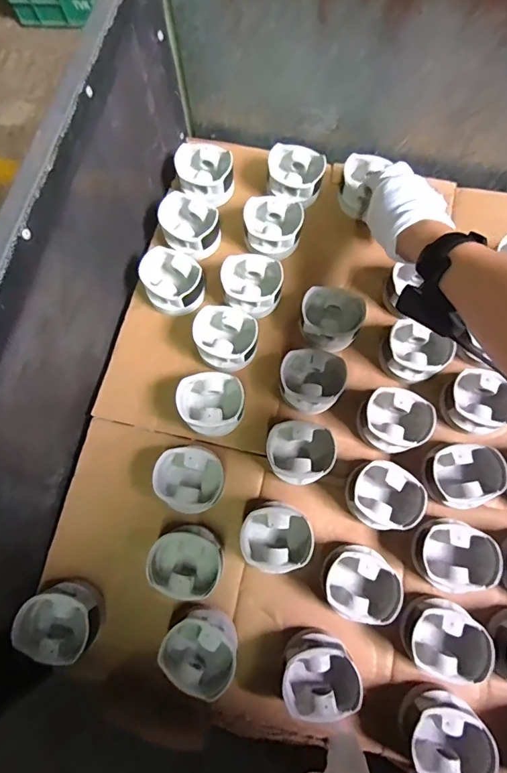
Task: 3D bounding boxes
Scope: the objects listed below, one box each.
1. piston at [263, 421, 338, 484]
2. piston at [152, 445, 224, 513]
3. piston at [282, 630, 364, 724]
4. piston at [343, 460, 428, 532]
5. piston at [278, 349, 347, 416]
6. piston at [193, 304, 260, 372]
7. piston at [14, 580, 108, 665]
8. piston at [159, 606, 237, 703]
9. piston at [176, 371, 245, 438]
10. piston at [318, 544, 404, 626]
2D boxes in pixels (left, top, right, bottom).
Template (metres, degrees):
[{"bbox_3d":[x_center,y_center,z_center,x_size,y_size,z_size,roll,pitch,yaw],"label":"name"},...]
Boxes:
[{"bbox_3d":[0.055,0.074,0.482,0.079,0.038,0.070,-12,75,-2],"label":"piston"},{"bbox_3d":[-0.072,0.107,0.483,0.073,0.050,0.071,0,74,1],"label":"piston"},{"bbox_3d":[0.066,0.295,0.431,0.074,0.038,0.071,0,74,1],"label":"piston"},{"bbox_3d":[0.148,0.124,0.477,0.080,0.041,0.074,1,74,1],"label":"piston"},{"bbox_3d":[0.071,-0.004,0.505,0.079,0.037,0.072,0,74,1],"label":"piston"},{"bbox_3d":[-0.033,-0.057,0.525,0.078,0.043,0.074,0,74,1],"label":"piston"},{"bbox_3d":[-0.203,0.251,0.446,0.084,0.047,0.072,2,74,1],"label":"piston"},{"bbox_3d":[-0.054,0.276,0.439,0.075,0.044,0.069,0,74,1],"label":"piston"},{"bbox_3d":[-0.050,0.022,0.501,0.079,0.041,0.072,0,74,1],"label":"piston"},{"bbox_3d":[0.113,0.212,0.455,0.080,0.043,0.072,25,76,8],"label":"piston"}]

